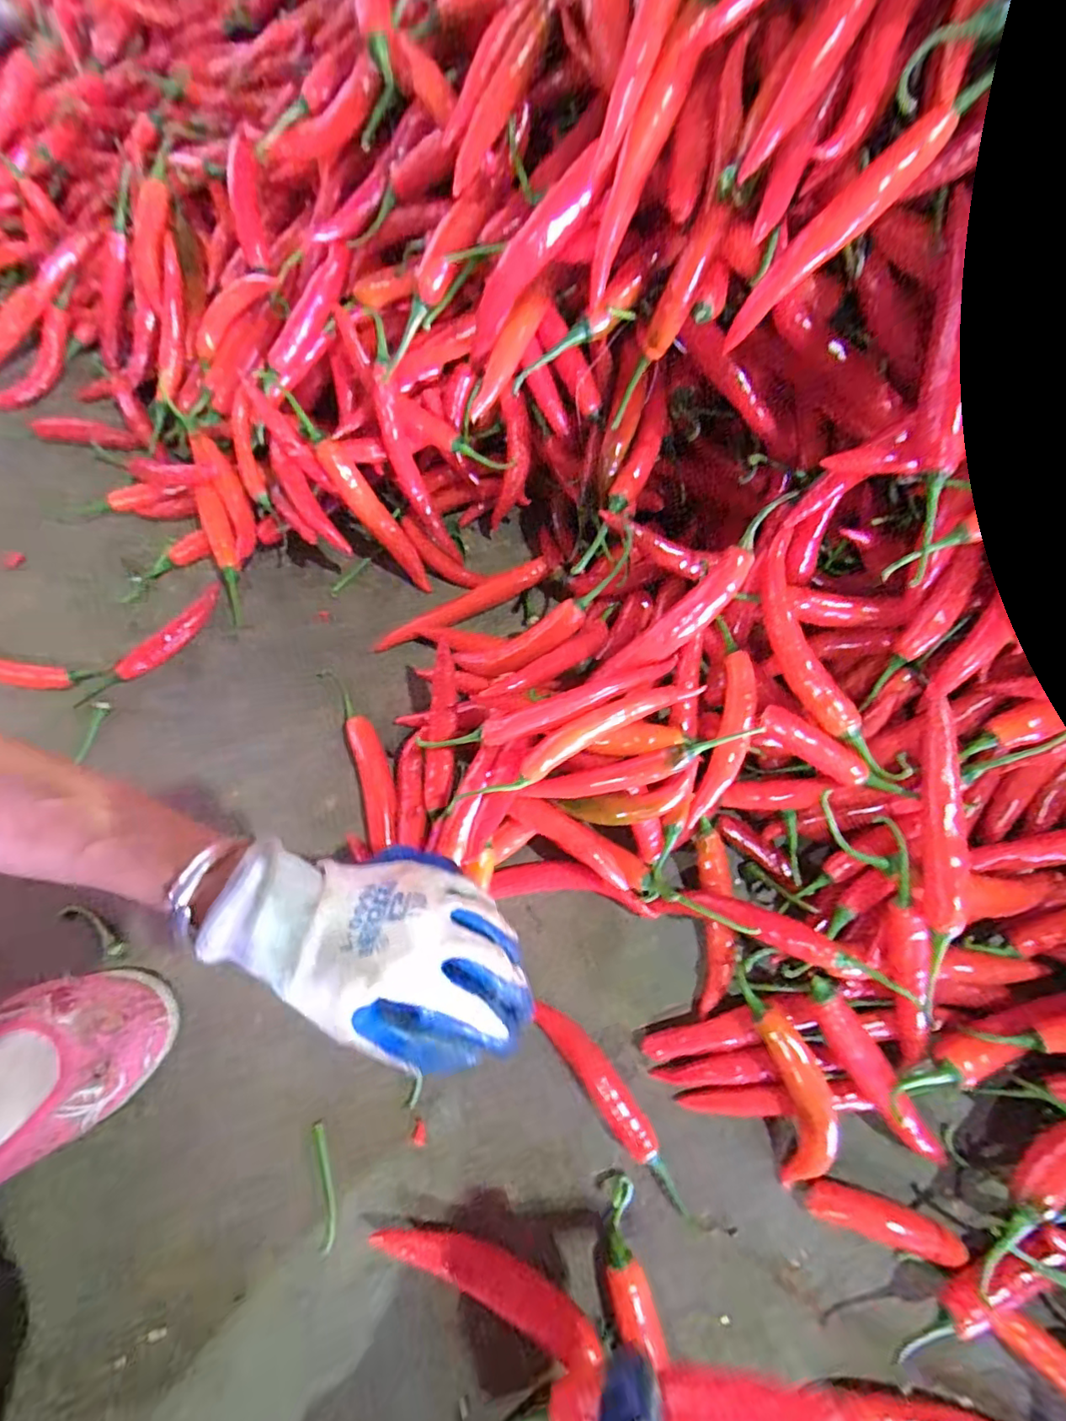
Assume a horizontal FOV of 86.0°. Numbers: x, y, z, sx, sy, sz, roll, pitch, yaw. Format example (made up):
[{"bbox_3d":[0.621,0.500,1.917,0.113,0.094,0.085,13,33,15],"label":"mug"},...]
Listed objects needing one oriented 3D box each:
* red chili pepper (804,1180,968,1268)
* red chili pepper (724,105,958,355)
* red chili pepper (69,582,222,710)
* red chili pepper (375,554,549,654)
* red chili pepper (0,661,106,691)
[{"bbox_3d":[0.202,0.295,0.331,0.084,0.018,0.019,15,73,7],"label":"red chili pepper"},{"bbox_3d":[0.137,-0.221,0.268,0.110,0.015,0.014,-37,70,31],"label":"red chili pepper"},{"bbox_3d":[-0.309,-0.050,0.466,0.028,0.012,0.140,40,78,14],"label":"red chili pepper"},{"bbox_3d":[-0.056,-0.083,0.457,0.149,0.021,0.016,-24,73,-5],"label":"red chili pepper"},{"bbox_3d":[-0.416,-0.031,0.462,0.125,0.016,0.024,10,73,6],"label":"red chili pepper"}]

